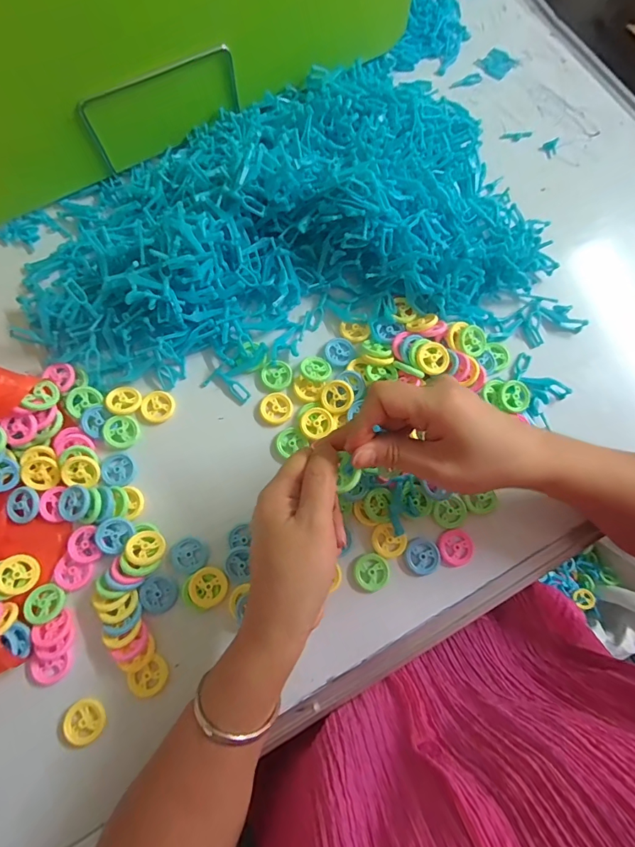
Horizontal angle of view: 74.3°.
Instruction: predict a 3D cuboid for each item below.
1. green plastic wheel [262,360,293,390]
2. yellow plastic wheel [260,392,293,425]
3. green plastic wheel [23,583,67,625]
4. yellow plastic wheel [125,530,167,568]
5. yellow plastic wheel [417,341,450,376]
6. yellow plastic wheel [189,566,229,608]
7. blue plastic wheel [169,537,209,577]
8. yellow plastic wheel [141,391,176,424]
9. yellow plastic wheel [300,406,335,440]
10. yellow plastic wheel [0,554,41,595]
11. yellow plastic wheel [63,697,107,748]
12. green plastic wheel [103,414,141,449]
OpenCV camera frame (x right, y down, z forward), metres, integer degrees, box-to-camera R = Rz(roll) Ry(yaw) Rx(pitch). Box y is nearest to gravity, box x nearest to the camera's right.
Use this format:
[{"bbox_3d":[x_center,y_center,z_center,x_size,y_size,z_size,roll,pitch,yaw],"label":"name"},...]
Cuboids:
[{"bbox_3d":[-0.037,-0.045,0.389,0.027,0.005,0.026,0,75,-1],"label":"green plastic wheel"},{"bbox_3d":[-0.037,-0.014,0.380,0.028,0.004,0.030,0,75,-1],"label":"yellow plastic wheel"},{"bbox_3d":[-0.215,0.141,0.330,0.029,0.007,0.027,0,75,-1],"label":"green plastic wheel"},{"bbox_3d":[-0.137,0.100,0.336,0.030,0.004,0.029,14,45,-14],"label":"yellow plastic wheel"},{"bbox_3d":[0.104,-0.058,0.377,0.030,0.006,0.029,-24,77,-8],"label":"yellow plastic wheel"},{"bbox_3d":[-0.087,0.131,0.337,0.028,0.008,0.029,0,75,-1],"label":"yellow plastic wheel"},{"bbox_3d":[-0.106,0.109,0.346,0.029,0.005,0.029,0,75,-1],"label":"blue plastic wheel"},{"bbox_3d":[-0.143,-0.016,0.377,0.029,0.004,0.029,0,75,-1],"label":"yellow plastic wheel"},{"bbox_3d":[-0.001,-0.001,0.375,0.029,0.007,0.028,0,75,-1],"label":"yellow plastic wheel"},{"bbox_3d":[-0.238,0.120,0.333,0.029,0.004,0.029,-20,82,-36],"label":"yellow plastic wheel"},{"bbox_3d":[-0.175,0.223,0.314,0.029,0.008,0.026,37,77,8],"label":"yellow plastic wheel"},{"bbox_3d":[-0.172,0.007,0.366,0.029,0.004,0.029,0,75,-1],"label":"green plastic wheel"}]

